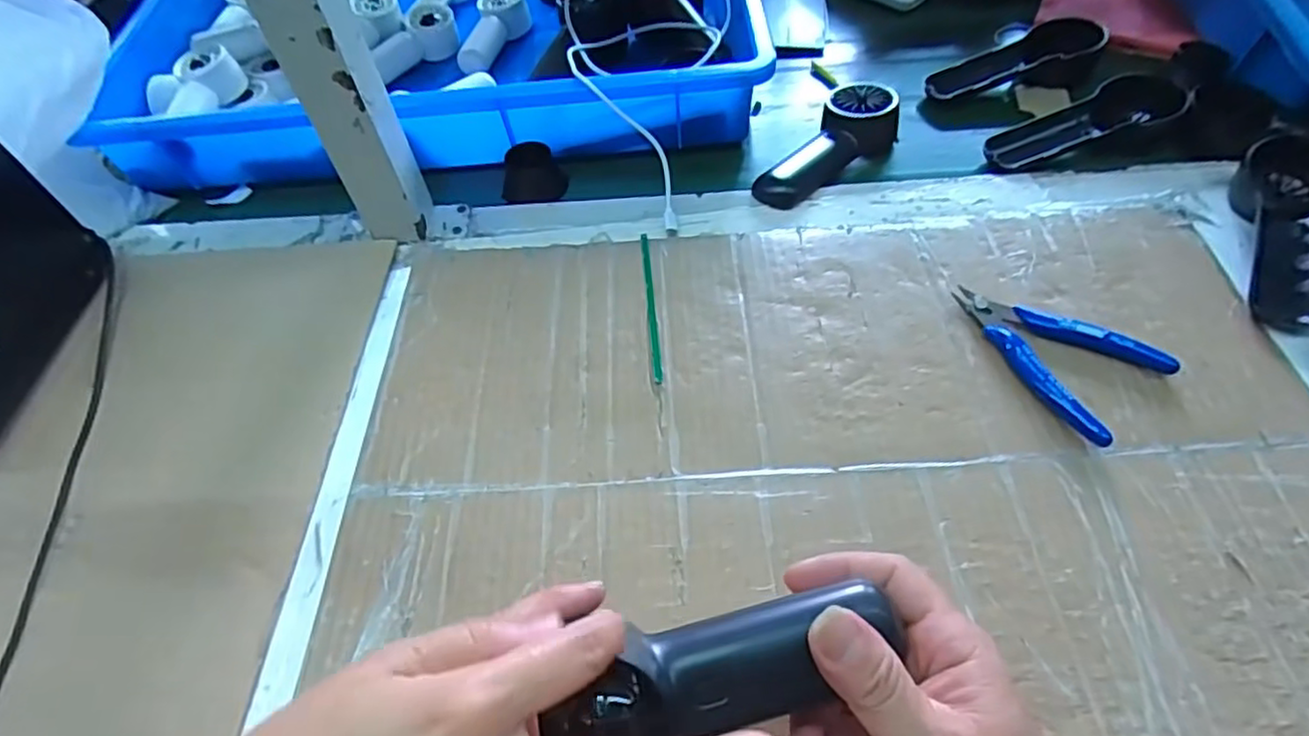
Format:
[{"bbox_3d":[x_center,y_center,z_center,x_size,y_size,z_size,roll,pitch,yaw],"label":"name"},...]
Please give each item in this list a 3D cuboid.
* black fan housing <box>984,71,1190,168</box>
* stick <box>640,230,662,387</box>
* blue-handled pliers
[{"bbox_3d":[0.341,-0.197,0.526,0.167,0.026,0.059,-21,55,-11],"label":"black fan housing"},{"bbox_3d":[-0.002,-0.044,0.457,0.005,0.005,0.131,-6,53,0],"label":"stick"},{"bbox_3d":[0.234,-0.012,0.406,0.071,0.015,0.117,-38,60,-22],"label":"blue-handled pliers"}]

